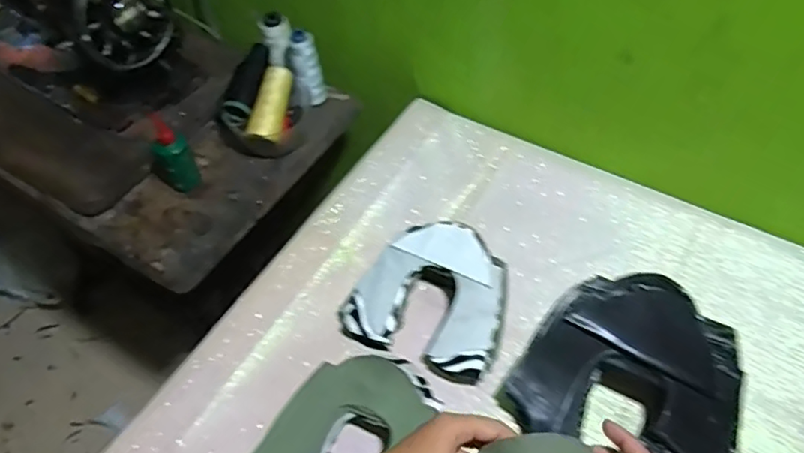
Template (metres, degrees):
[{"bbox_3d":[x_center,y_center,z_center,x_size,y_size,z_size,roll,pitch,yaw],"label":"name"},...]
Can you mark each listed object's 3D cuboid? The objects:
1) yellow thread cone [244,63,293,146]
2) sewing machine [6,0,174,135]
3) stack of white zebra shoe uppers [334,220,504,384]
[{"bbox_3d":[-0.181,-0.170,0.807,0.040,0.038,0.119,10,73,10],"label":"yellow thread cone"},{"bbox_3d":[-0.514,-0.304,0.844,0.375,0.220,0.141,24,57,19],"label":"sewing machine"},{"bbox_3d":[0.036,0.074,0.638,0.169,0.057,0.155,23,57,19],"label":"stack of white zebra shoe uppers"}]

